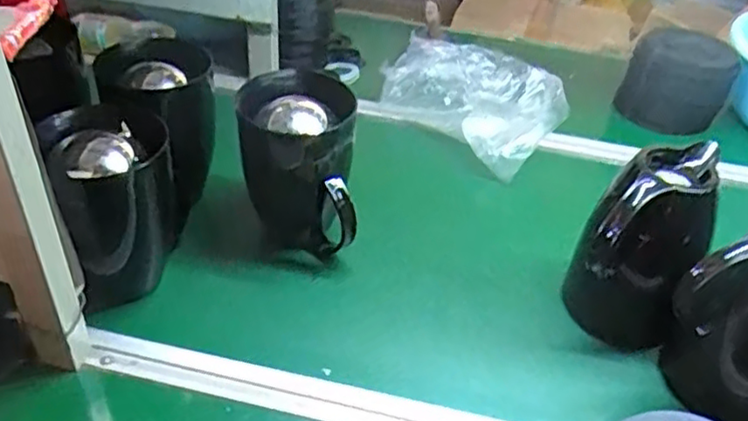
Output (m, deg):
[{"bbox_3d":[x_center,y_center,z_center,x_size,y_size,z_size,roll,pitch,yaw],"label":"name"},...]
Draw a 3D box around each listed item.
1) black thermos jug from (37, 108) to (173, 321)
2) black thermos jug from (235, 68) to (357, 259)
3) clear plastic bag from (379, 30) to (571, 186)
[{"bbox_3d":[-0.266,-0.005,0.702,0.111,0.181,0.116,-9,39,-17],"label":"black thermos jug"},{"bbox_3d":[-0.089,-0.036,0.780,0.117,0.207,0.120,-4,38,-12],"label":"black thermos jug"},{"bbox_3d":[0.146,-0.174,1.012,0.262,0.066,0.189,30,44,29],"label":"clear plastic bag"}]

